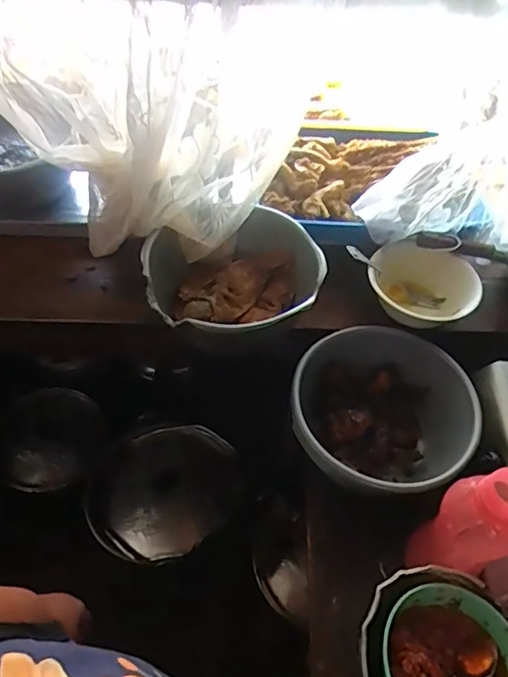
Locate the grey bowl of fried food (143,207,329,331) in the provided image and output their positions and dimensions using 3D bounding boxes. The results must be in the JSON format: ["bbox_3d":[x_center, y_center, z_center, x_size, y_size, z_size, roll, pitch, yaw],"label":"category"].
[{"bbox_3d":[-0.023,-0.064,0.732,0.231,0.096,0.205,-18,56,-16],"label":"grey bowl of fried food"}]

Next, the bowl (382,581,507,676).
[{"bbox_3d":[0.204,0.332,0.545,0.154,0.054,0.152,2,53,-2],"label":"bowl"}]

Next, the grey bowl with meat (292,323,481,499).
[{"bbox_3d":[0.169,0.109,0.750,0.229,0.120,0.228,2,53,-2],"label":"grey bowl with meat"}]

